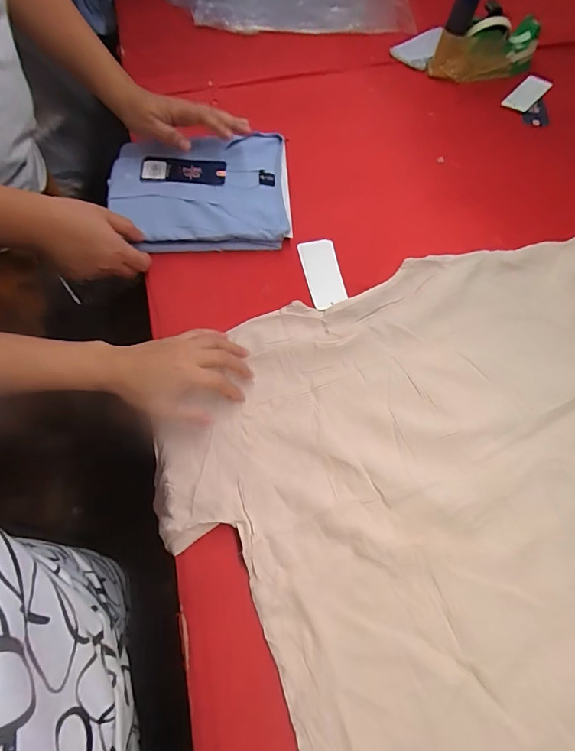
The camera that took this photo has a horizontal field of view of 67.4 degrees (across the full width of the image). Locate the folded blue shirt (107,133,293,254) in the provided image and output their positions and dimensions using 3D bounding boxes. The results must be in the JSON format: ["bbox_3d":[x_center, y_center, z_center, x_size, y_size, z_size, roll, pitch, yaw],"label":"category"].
[{"bbox_3d":[-0.129,-0.287,0.653,0.264,0.042,0.232,-3,62,-6],"label":"folded blue shirt"}]

